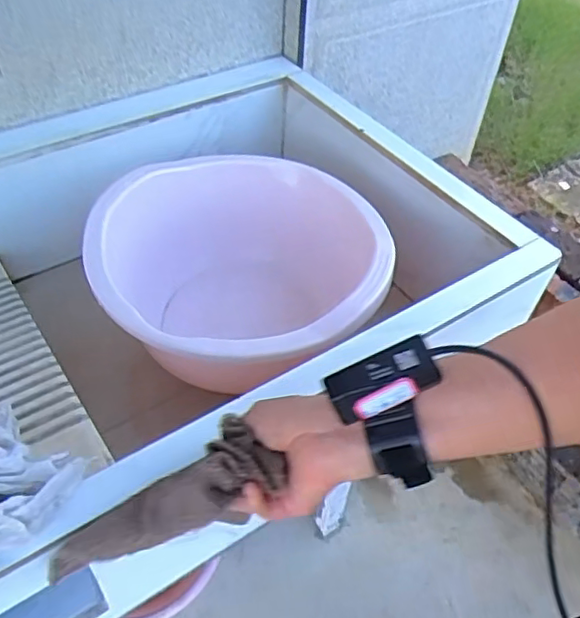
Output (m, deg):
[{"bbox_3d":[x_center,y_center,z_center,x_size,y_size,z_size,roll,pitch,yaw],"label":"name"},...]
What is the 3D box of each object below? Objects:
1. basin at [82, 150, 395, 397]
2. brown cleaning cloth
[{"bbox_3d":[-0.062,-0.010,0.794,0.338,0.228,0.340,2,48,-2],"label":"basin"},{"bbox_3d":[-0.090,0.131,0.424,0.164,0.031,0.070,-28,51,-10],"label":"brown cleaning cloth"}]

